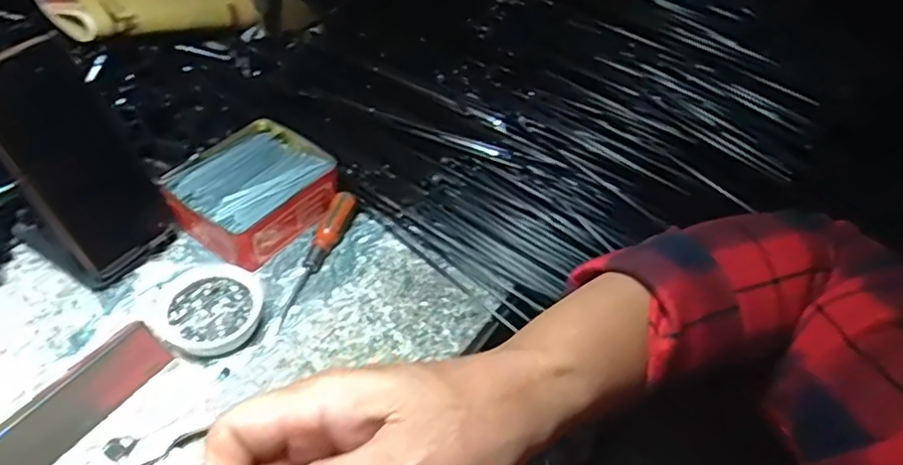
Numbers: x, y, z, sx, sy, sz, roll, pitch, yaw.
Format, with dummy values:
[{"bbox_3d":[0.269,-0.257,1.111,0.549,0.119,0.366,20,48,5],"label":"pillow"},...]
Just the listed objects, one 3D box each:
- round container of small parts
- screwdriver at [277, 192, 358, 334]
[{"bbox_3d":[-0.183,0.062,0.472,0.077,0.022,0.075,3,48,-3],"label":"round container of small parts"},{"bbox_3d":[-0.113,0.017,0.520,0.018,0.023,0.131,16,48,9],"label":"screwdriver"}]

